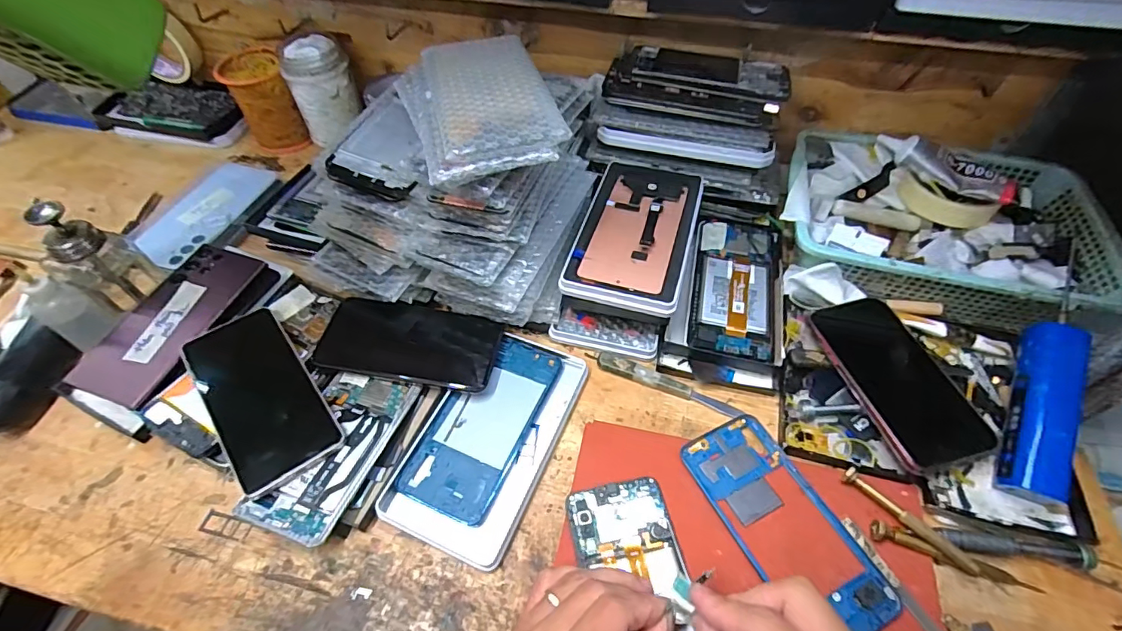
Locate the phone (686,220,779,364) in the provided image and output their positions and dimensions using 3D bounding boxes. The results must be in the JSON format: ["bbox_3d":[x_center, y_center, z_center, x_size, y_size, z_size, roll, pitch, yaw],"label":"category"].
[{"bbox_3d":[0.167,-0.030,0.473,0.078,0.009,0.159,12,55,10],"label":"phone"}]

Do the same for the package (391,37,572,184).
[{"bbox_3d":[-0.066,-0.169,0.386,0.106,0.027,0.165,-16,55,-10],"label":"package"}]

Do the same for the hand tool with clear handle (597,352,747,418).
[{"bbox_3d":[0.094,0.060,0.434,0.128,0.008,0.018,20,56,15],"label":"hand tool with clear handle"}]

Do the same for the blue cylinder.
[{"bbox_3d":[0.362,0.071,0.369,0.036,0.029,0.132,19,77,13],"label":"blue cylinder"}]

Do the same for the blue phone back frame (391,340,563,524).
[{"bbox_3d":[-0.062,0.086,0.414,0.075,0.008,0.158,20,56,15],"label":"blue phone back frame"}]

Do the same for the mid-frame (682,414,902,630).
[{"bbox_3d":[0.161,0.152,0.365,0.076,0.013,0.161,-22,56,-15],"label":"mid-frame"}]

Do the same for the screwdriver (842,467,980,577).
[{"bbox_3d":[0.249,0.146,0.355,0.010,0.015,0.092,-36,61,-23],"label":"screwdriver"}]

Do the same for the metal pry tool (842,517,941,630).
[{"bbox_3d":[0.239,0.199,0.330,0.011,0.004,0.131,-18,56,-21],"label":"metal pry tool"}]

